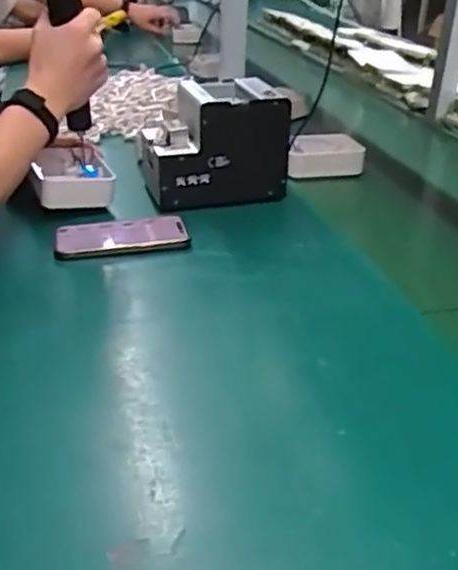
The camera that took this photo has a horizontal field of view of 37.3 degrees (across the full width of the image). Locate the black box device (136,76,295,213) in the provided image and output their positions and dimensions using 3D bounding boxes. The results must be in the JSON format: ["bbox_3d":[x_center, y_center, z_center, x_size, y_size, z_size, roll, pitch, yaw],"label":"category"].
[{"bbox_3d":[-0.022,-0.195,0.947,0.182,0.142,0.135,-7,31,-14],"label":"black box device"}]

